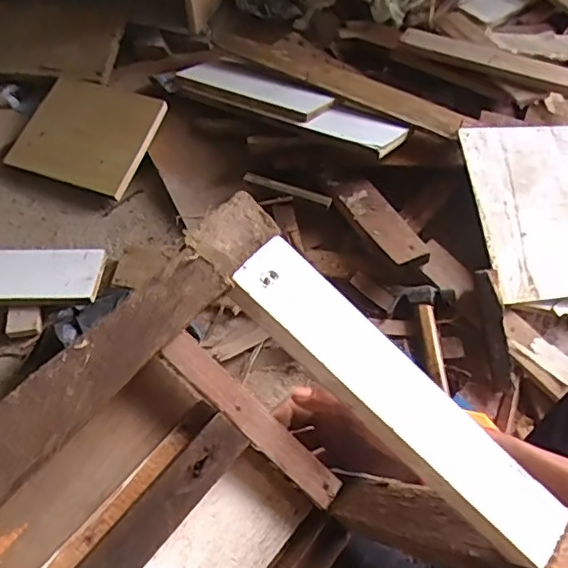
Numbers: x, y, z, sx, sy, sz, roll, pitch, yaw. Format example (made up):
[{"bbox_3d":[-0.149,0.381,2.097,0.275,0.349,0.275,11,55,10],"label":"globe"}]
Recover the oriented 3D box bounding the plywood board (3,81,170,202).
[{"bbox_3d":[-0.337,-0.260,0.960,0.227,0.020,0.192,19,76,13],"label":"plywood board"}]

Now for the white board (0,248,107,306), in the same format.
[{"bbox_3d":[-0.400,-0.015,0.822,0.259,0.012,0.112,-1,48,-3],"label":"white board"}]

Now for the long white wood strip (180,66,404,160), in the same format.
[{"bbox_3d":[0.004,-0.303,0.937,0.411,0.020,0.099,27,50,26],"label":"long white wood strip"}]

